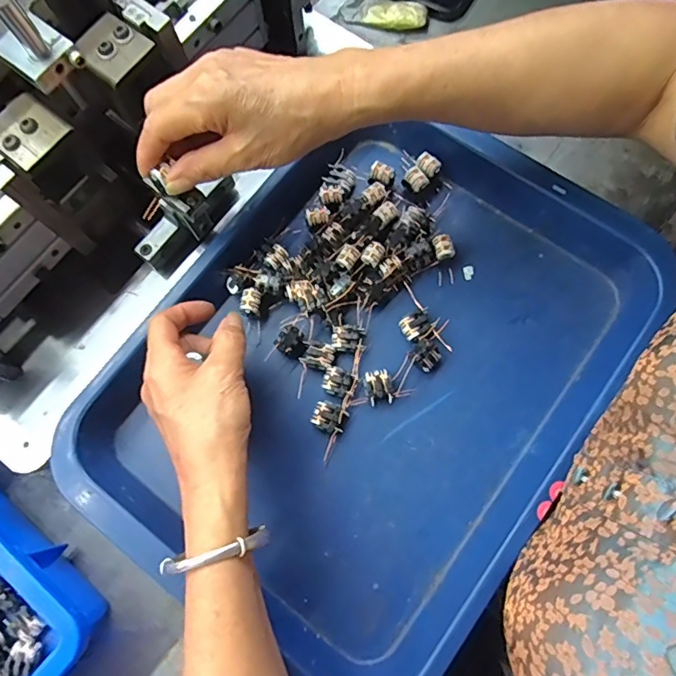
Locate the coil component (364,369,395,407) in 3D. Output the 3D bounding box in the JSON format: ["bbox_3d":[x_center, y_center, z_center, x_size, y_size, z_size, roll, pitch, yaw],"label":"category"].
[{"bbox_3d":[0.030,0.036,0.366,0.020,0.009,0.024,-12,76,2],"label":"coil component"}]

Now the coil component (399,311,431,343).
[{"bbox_3d":[0.059,-0.009,0.376,0.022,0.014,0.020,-33,76,-3],"label":"coil component"}]

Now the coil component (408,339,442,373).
[{"bbox_3d":[0.064,0.013,0.367,0.020,0.016,0.021,37,82,12],"label":"coil component"}]

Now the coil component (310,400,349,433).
[{"bbox_3d":[-0.006,0.056,0.360,0.024,0.009,0.020,23,80,10],"label":"coil component"}]

